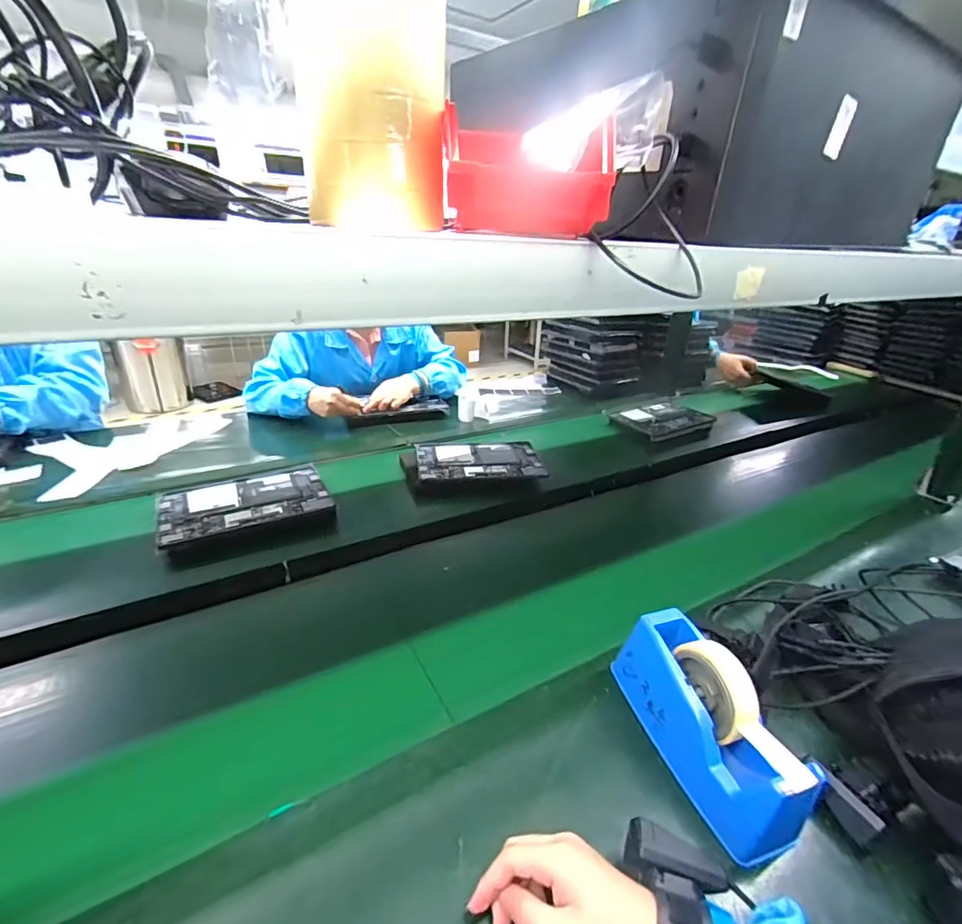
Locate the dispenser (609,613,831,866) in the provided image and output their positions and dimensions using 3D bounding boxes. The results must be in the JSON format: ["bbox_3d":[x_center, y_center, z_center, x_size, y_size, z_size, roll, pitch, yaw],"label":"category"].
[{"bbox_3d":[0.217,0.246,0.464,0.068,0.109,0.200,-6,28,-19],"label":"dispenser"}]

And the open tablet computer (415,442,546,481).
[{"bbox_3d":[-0.004,-0.007,1.002,0.252,0.011,0.163,-1,27,-8],"label":"open tablet computer"}]

